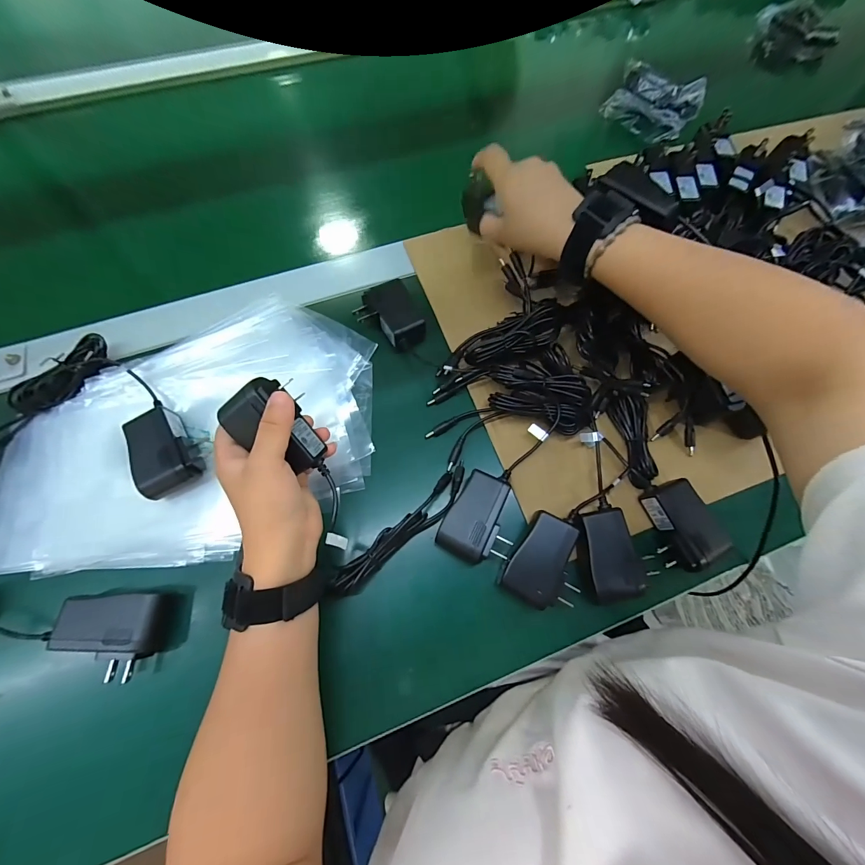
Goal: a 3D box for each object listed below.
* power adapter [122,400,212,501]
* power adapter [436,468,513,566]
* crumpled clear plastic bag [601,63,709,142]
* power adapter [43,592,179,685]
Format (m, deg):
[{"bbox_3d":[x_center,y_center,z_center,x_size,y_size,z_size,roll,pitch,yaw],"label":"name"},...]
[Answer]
[{"bbox_3d":[-0.231,0.012,0.325,0.053,0.027,0.081,-25,73,-10],"label":"power adapter"},{"bbox_3d":[0.042,0.074,0.328,0.055,0.038,0.081,21,71,6],"label":"power adapter"},{"bbox_3d":[0.312,-0.468,0.526,0.120,0.057,0.060,27,72,8],"label":"crumpled clear plastic bag"},{"bbox_3d":[-0.246,0.153,0.281,0.070,0.028,0.056,3,70,-1],"label":"power adapter"}]

